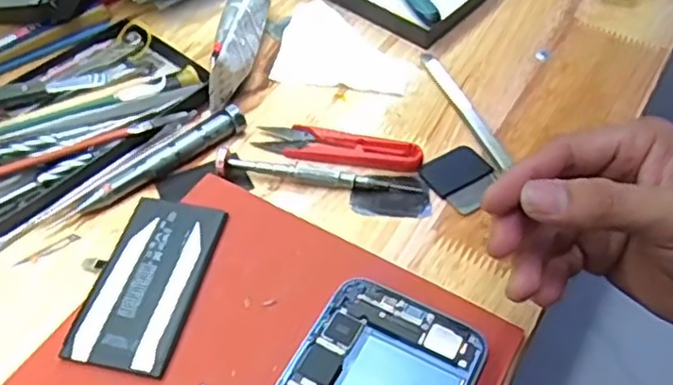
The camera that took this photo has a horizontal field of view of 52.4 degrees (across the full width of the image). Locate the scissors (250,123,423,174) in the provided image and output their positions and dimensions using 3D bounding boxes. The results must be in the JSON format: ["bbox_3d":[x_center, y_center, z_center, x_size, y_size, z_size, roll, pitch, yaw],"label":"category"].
[{"bbox_3d":[0.001,-0.028,0.415,0.100,0.009,0.025,14,50,7],"label":"scissors"}]

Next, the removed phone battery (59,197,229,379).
[{"bbox_3d":[-0.098,0.043,0.346,0.058,0.004,0.098,12,50,6],"label":"removed phone battery"}]

